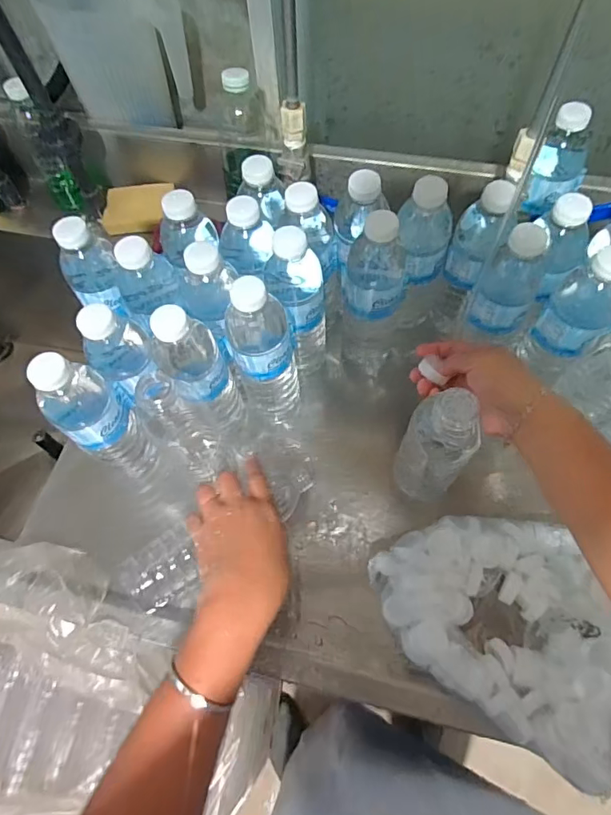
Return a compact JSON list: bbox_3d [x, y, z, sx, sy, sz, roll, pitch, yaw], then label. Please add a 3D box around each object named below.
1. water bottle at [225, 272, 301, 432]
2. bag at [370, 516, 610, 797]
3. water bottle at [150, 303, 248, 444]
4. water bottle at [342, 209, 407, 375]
[{"bbox_3d":[-0.040,-0.048,0.501,0.070,0.218,0.056,-14,63,-5],"label":"water bottle"},{"bbox_3d":[0.188,0.186,0.453,0.227,0.047,0.173,33,69,17],"label":"bag"},{"bbox_3d":[-0.101,-0.026,0.492,0.064,0.195,0.057,-29,65,-12],"label":"water bottle"},{"bbox_3d":[0.076,-0.118,0.536,0.067,0.220,0.082,9,64,7],"label":"water bottle"}]

